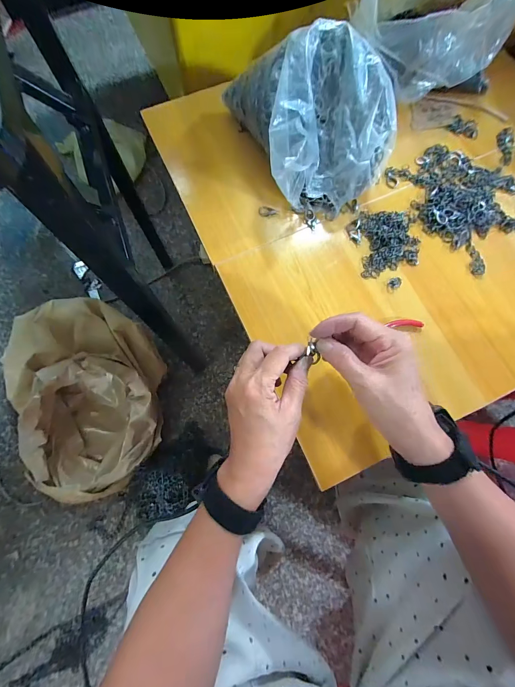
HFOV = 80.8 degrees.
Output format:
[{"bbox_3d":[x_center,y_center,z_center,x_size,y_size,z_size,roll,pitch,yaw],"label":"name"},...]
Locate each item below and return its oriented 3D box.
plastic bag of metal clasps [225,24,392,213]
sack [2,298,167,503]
[{"bbox_3d":[0.070,-0.288,0.385,0.166,0.110,0.209,-17,75,-6],"label":"plastic bag of metal clasps"},{"bbox_3d":[-0.425,0.134,0.754,0.355,0.158,0.467,-5,74,-3],"label":"sack"}]

